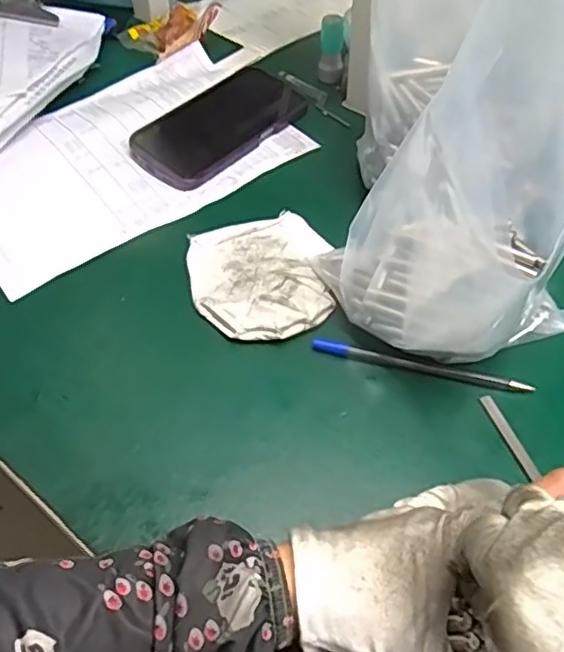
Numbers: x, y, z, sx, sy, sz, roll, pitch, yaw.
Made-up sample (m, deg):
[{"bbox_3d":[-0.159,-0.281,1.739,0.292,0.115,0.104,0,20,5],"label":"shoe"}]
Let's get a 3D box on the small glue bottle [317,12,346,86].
[{"bbox_3d":[0.048,-0.269,0.614,0.023,0.058,0.020,2,52,2],"label":"small glue bottle"}]

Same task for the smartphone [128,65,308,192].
[{"bbox_3d":[-0.057,-0.184,0.574,0.081,0.018,0.164,36,60,26],"label":"smartphone"}]

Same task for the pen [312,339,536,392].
[{"bbox_3d":[0.089,0.025,0.406,0.138,0.006,0.008,12,53,10],"label":"pen"}]

